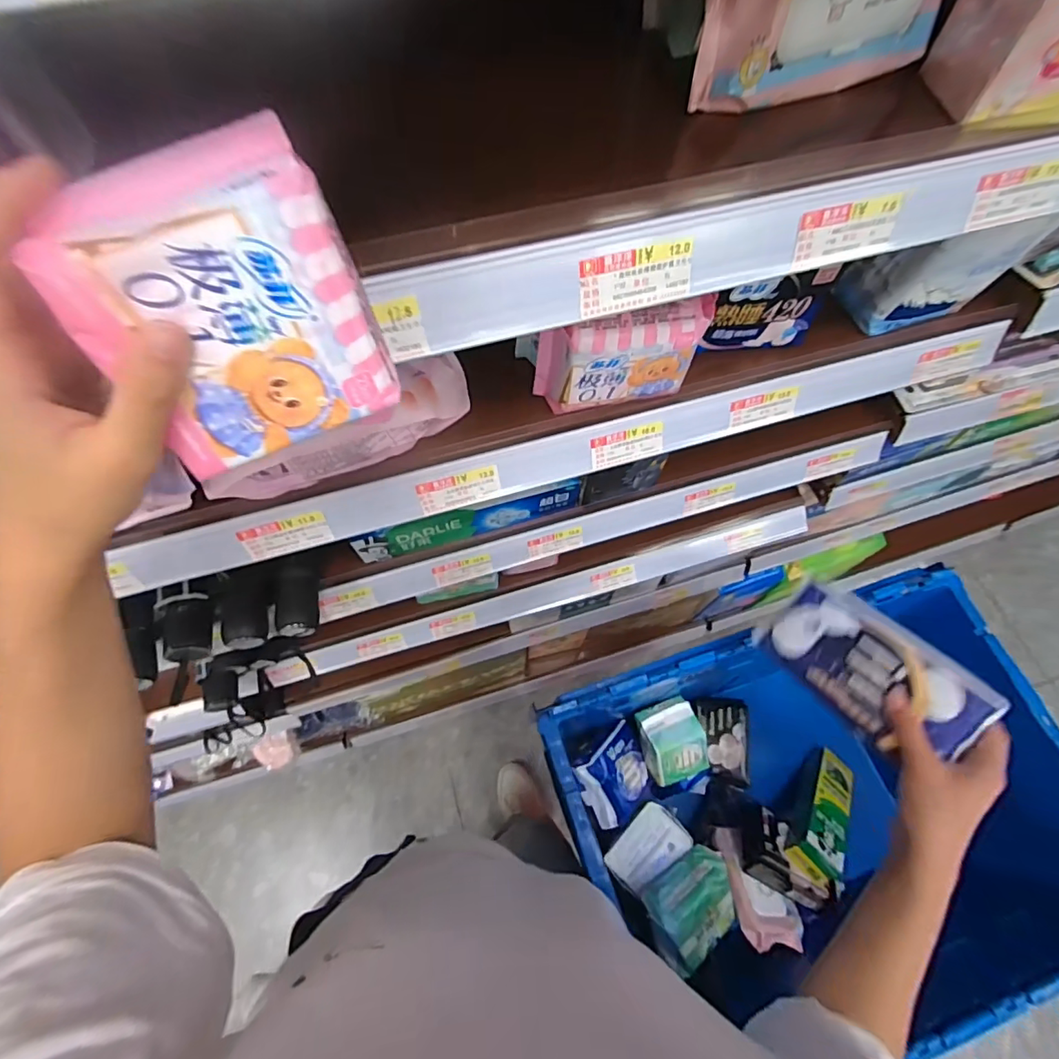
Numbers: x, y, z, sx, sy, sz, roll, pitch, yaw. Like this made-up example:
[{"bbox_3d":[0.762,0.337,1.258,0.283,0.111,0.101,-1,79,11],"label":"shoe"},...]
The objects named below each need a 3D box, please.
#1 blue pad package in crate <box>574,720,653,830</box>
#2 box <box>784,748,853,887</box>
[{"bbox_3d":[0.131,0.351,0.785,0.096,0.045,0.131,52,39,6],"label":"blue pad package in crate"},{"bbox_3d":[0.441,0.408,0.791,0.060,0.047,0.241,44,37,16],"label":"box"}]

